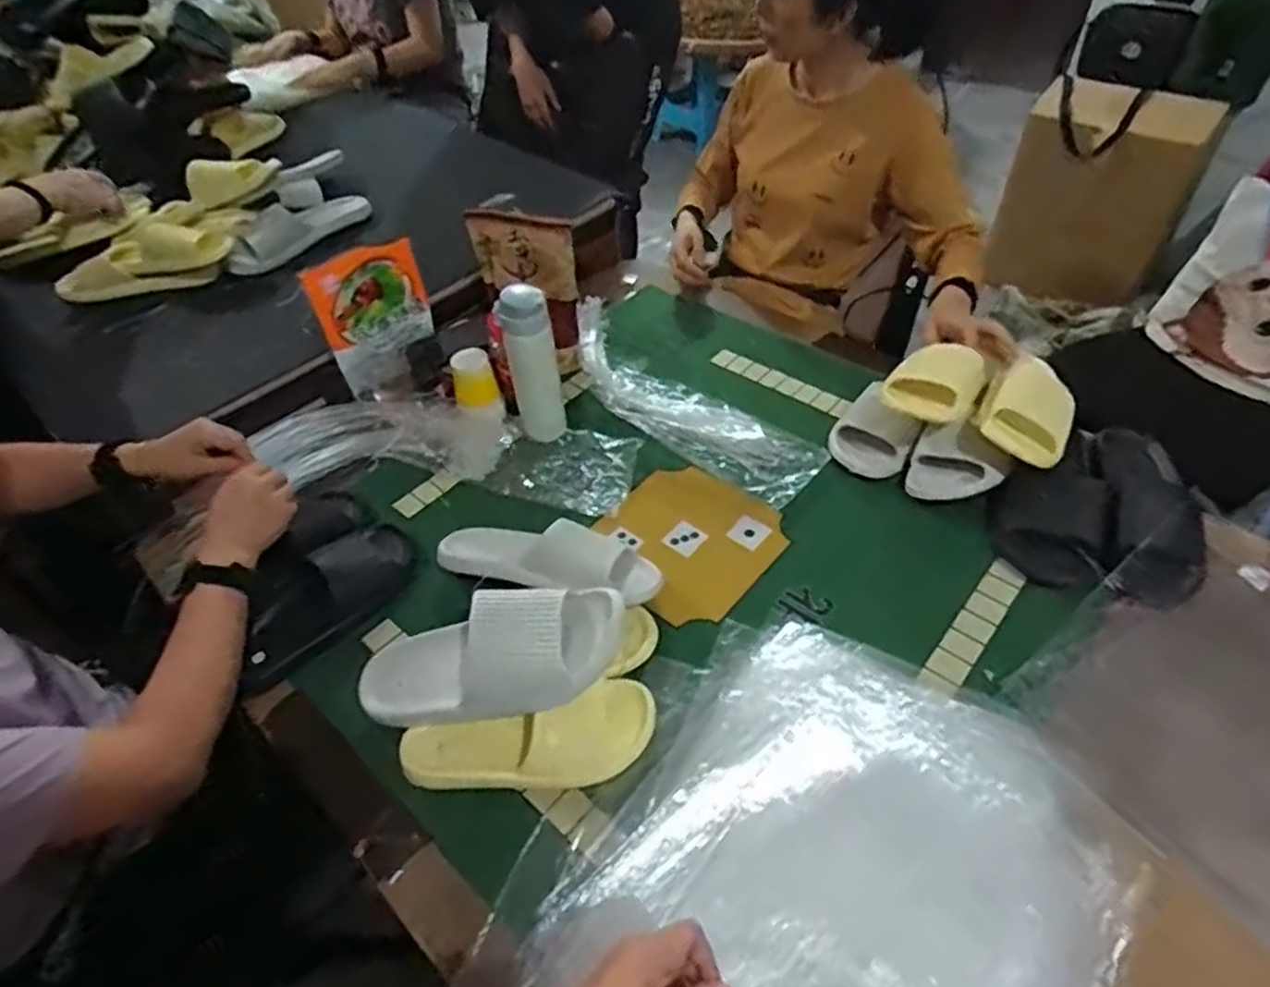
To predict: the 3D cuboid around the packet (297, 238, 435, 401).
[{"bbox_3d":[-0.378,-0.260,1.094,0.169,0.200,0.043,-36,55,-26],"label":"packet"}]

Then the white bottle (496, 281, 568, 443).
[{"bbox_3d":[-0.142,-0.176,1.023,0.068,0.223,0.059,-12,48,-7],"label":"white bottle"}]

